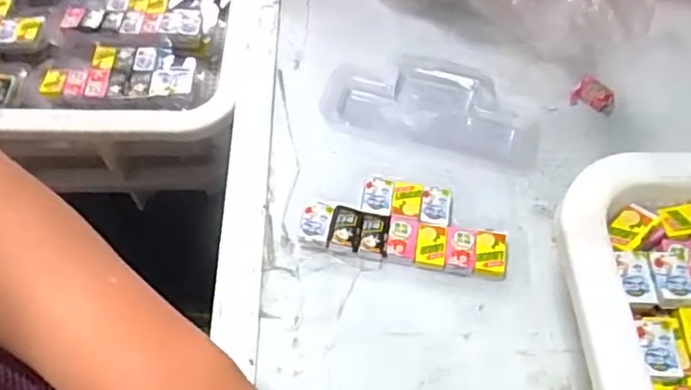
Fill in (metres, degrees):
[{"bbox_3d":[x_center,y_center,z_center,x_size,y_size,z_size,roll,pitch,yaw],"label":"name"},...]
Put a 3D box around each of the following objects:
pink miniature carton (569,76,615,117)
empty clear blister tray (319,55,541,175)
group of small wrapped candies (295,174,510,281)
[{"bbox_3d":[0.168,-0.067,0.410,0.028,0.007,0.021,23,59,12],"label":"pink miniature carton"},{"bbox_3d":[0.058,-0.059,0.405,0.138,0.010,0.076,16,58,8],"label":"empty clear blister tray"},{"bbox_3d":[0.035,0.016,0.358,0.116,0.010,0.052,11,57,5],"label":"group of small wrapped candies"}]

